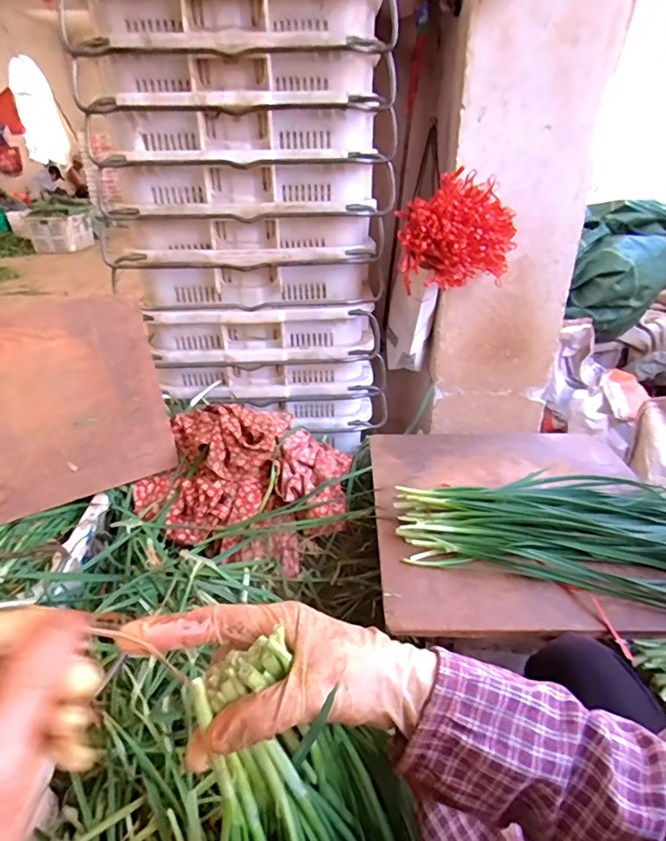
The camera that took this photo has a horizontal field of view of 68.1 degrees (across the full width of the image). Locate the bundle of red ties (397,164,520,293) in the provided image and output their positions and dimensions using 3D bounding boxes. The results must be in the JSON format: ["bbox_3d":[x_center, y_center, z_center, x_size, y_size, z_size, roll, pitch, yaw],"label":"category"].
[{"bbox_3d":[0.223,-0.331,0.869,0.214,0.165,0.097,-2,27,-4],"label":"bundle of red ties"}]

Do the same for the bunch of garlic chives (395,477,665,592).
[{"bbox_3d":[0.340,0.144,0.653,0.497,0.054,0.203,4,28,9],"label":"bunch of garlic chives"}]

